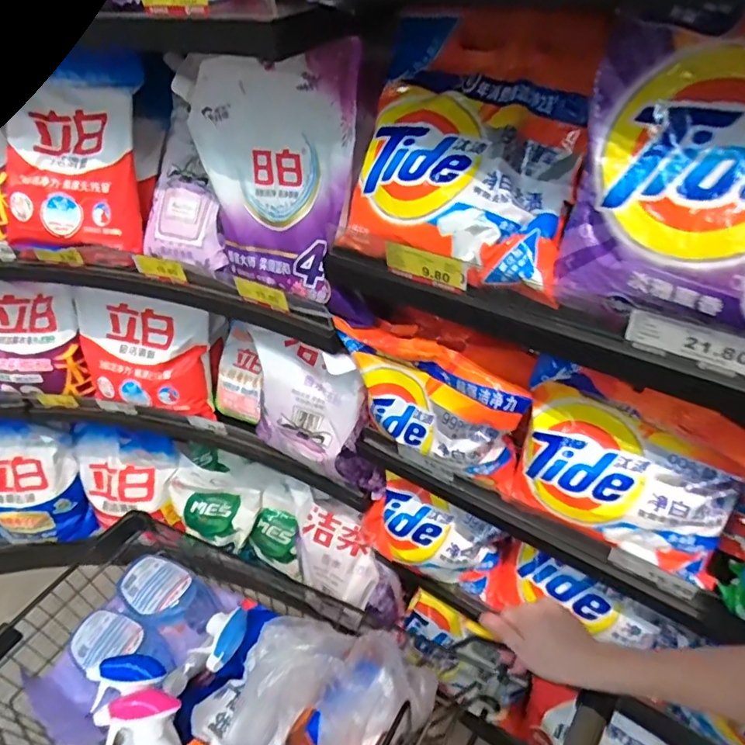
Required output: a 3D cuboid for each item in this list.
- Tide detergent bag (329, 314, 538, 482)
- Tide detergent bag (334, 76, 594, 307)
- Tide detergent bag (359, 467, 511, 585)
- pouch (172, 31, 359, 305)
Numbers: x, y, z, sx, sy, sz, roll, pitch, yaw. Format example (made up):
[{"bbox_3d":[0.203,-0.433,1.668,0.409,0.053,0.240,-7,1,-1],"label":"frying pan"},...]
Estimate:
[{"bbox_3d":[0.068,0.034,0.691,0.245,0.167,0.067,25,51,29],"label":"Tide detergent bag"},{"bbox_3d":[0.088,-0.191,0.533,0.234,0.051,0.186,22,92,21],"label":"Tide detergent bag"},{"bbox_3d":[0.084,0.274,0.913,0.249,0.161,0.079,15,47,21],"label":"Tide detergent bag"},{"bbox_3d":[-0.133,-0.247,0.669,0.272,0.254,0.091,26,51,29],"label":"pouch"}]

